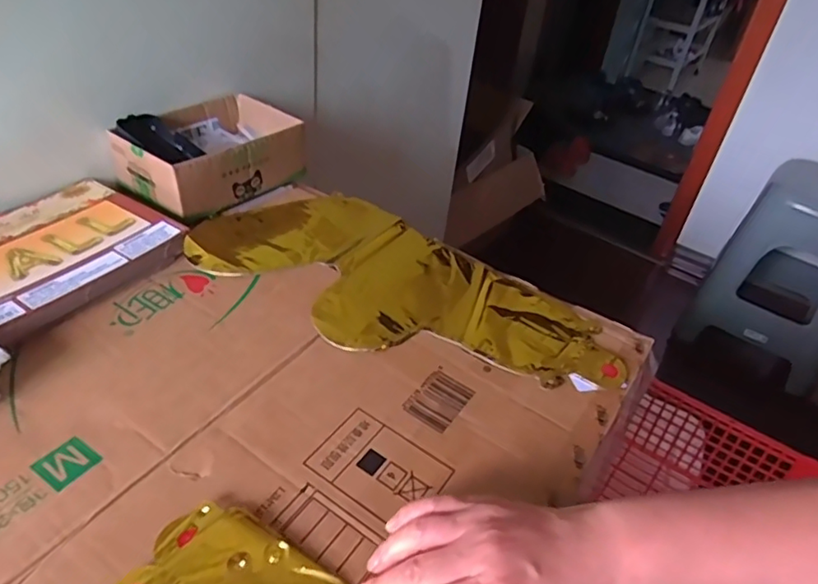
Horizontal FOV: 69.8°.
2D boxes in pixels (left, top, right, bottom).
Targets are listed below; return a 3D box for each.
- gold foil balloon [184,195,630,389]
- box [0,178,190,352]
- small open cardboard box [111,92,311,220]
[{"bbox_3d":[-0.009,-0.008,0.578,0.420,0.011,0.196,28,43,25],"label":"gold foil balloon"},{"bbox_3d":[-0.349,-0.039,0.567,0.177,0.028,0.201,24,42,21],"label":"box"},{"bbox_3d":[-0.237,-0.164,0.689,0.185,0.074,0.143,-29,50,-36],"label":"small open cardboard box"}]

